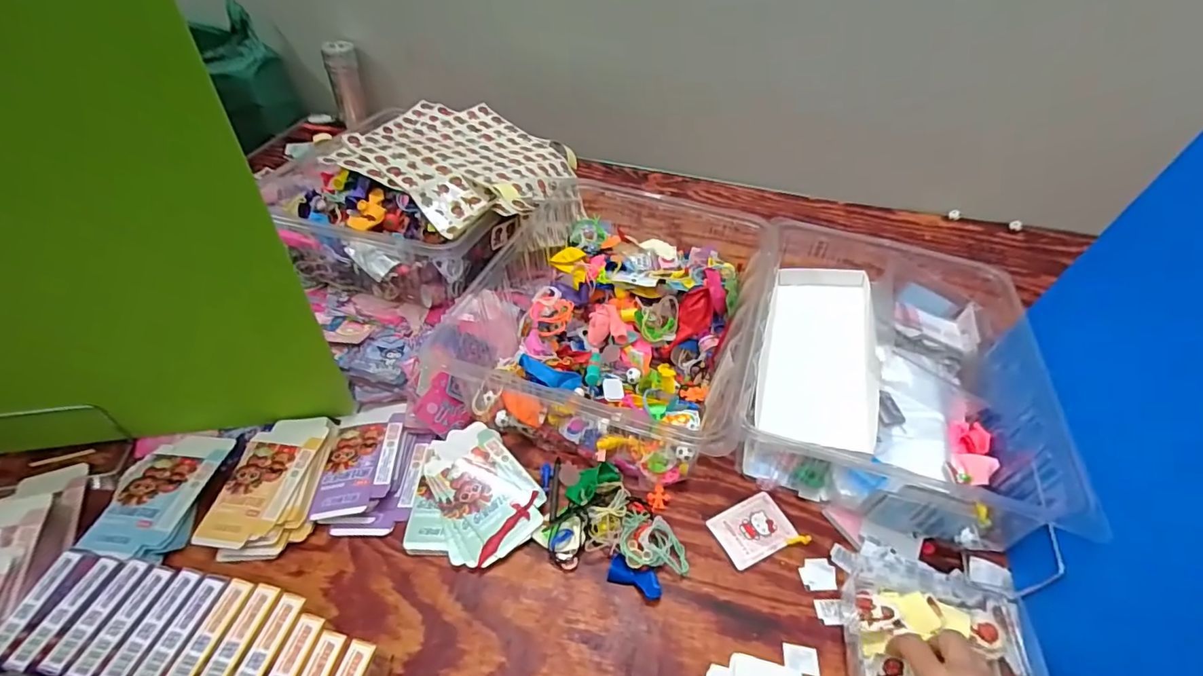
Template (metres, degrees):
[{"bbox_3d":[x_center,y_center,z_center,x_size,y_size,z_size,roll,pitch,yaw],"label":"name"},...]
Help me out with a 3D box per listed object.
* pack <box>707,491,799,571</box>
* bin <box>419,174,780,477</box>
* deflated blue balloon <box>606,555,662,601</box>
[{"bbox_3d":[0.172,0.217,0.598,0.090,0.005,0.063,-19,49,-22],"label":"pack"},{"bbox_3d":[0.018,-0.043,0.752,0.393,0.131,0.483,17,45,13],"label":"bin"},{"bbox_3d":[0.036,0.249,0.546,0.057,0.014,0.028,15,45,11],"label":"deflated blue balloon"}]

